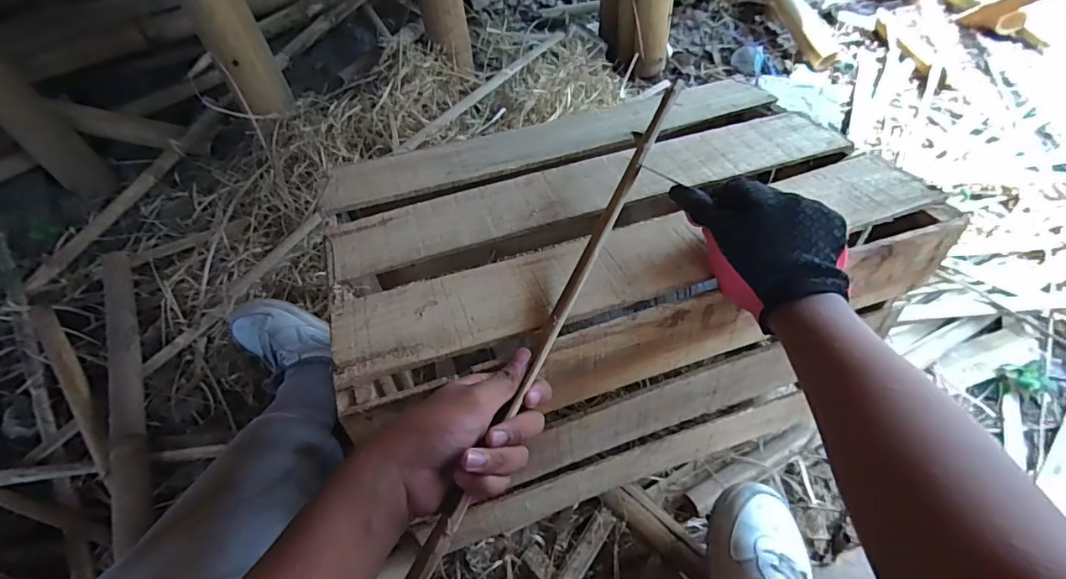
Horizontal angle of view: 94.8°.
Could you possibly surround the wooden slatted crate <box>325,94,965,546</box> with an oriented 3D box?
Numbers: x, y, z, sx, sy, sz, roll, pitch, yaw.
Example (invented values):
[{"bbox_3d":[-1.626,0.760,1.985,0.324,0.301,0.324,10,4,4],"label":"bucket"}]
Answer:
[{"bbox_3d":[0.089,-0.002,0.630,0.578,0.321,0.378,-17,51,-10],"label":"wooden slatted crate"}]

